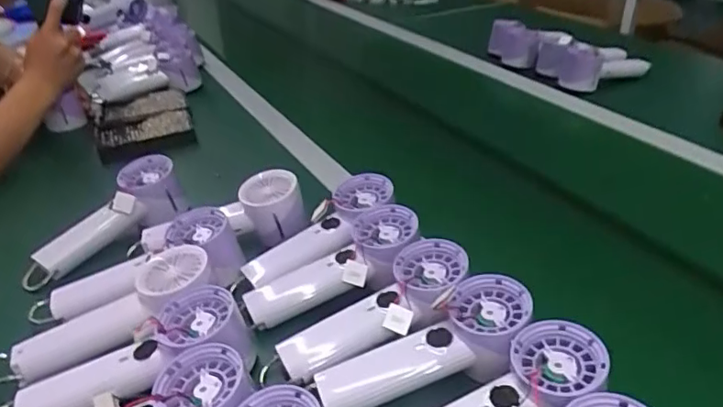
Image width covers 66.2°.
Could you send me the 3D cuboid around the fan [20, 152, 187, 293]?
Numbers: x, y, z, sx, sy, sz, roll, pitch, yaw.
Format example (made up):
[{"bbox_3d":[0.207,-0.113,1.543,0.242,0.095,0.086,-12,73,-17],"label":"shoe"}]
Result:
[{"bbox_3d":[-0.281,0.022,0.605,0.082,0.053,0.188,24,55,35],"label":"fan"}]

